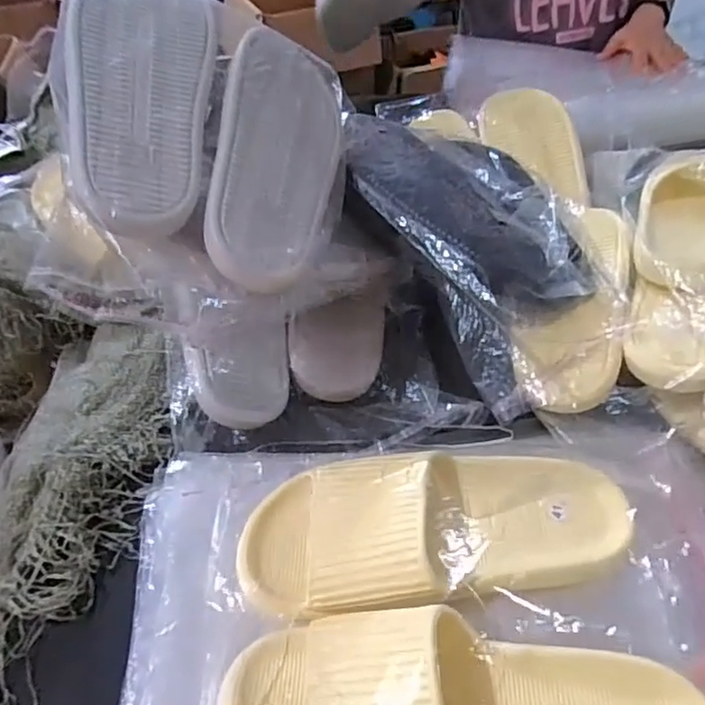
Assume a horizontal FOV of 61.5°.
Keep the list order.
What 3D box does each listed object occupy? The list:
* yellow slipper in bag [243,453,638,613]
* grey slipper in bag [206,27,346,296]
[{"bbox_3d":[0.055,0.113,0.389,0.264,0.060,0.107,-4,46,0],"label":"yellow slipper in bag"},{"bbox_3d":[-0.074,-0.148,0.495,0.106,0.070,0.258,22,54,-28],"label":"grey slipper in bag"}]

